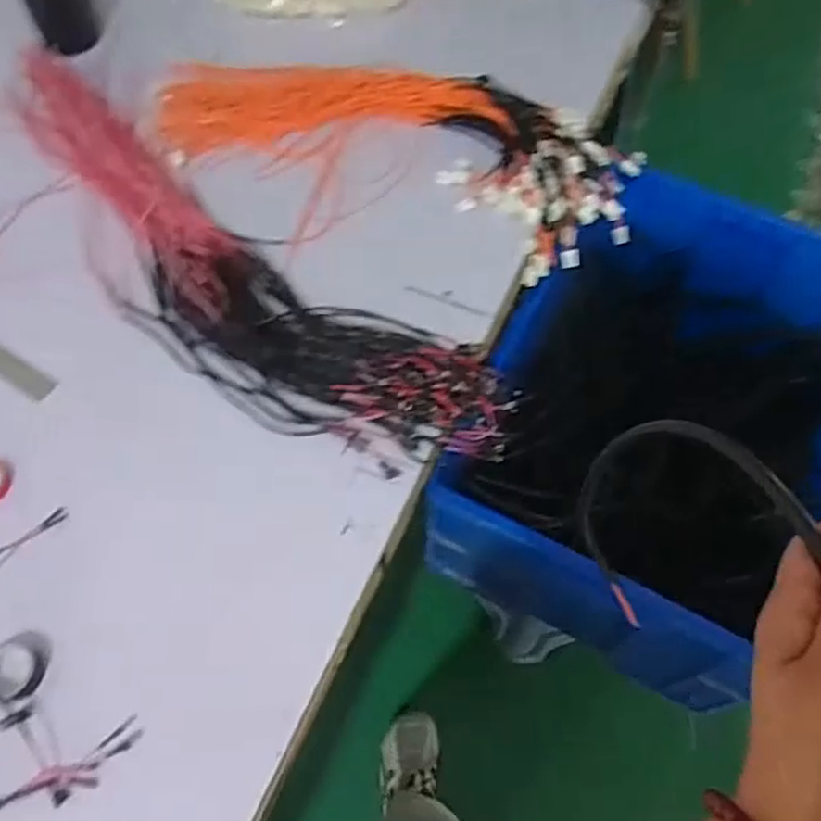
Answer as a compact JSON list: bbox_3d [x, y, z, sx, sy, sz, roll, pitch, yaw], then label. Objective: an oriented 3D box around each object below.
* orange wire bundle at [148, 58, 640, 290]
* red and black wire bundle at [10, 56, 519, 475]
[{"bbox_3d":[-0.035,-0.337,0.854,0.608,0.041,0.264,21,64,11],"label":"orange wire bundle"},{"bbox_3d":[-0.240,-0.175,0.775,0.772,0.032,0.197,36,68,18],"label":"red and black wire bundle"}]

